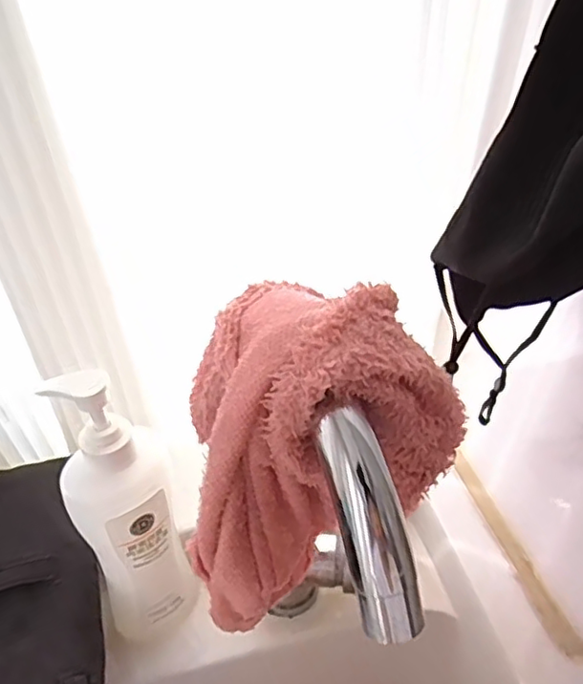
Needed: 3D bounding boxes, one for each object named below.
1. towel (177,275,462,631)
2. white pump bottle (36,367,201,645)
[{"bbox_3d":[0.005,0.055,0.261,0.118,0.146,0.091,11,43,15],"label":"towel"},{"bbox_3d":[-0.105,0.114,0.394,0.059,0.214,0.050,-21,44,-20],"label":"white pump bottle"}]

